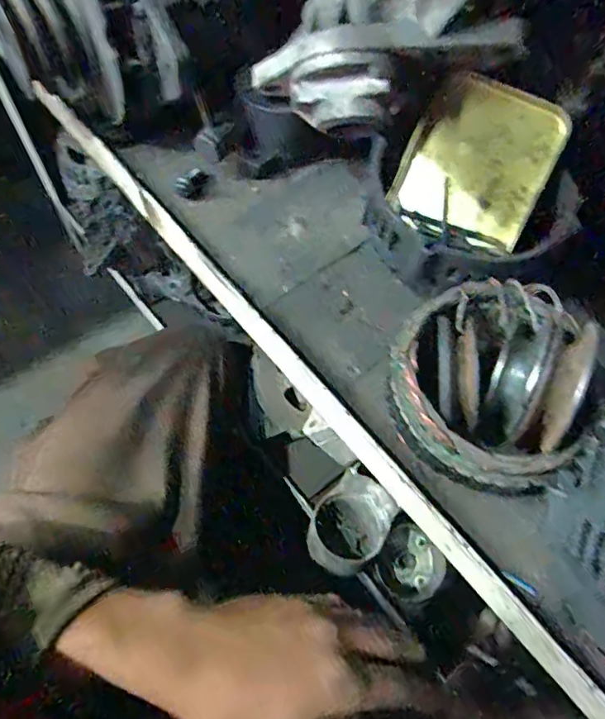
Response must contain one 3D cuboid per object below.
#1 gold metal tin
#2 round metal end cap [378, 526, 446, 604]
[{"bbox_3d":[0.127,-0.140,0.376,0.099,0.019,0.109,23,106,-2],"label":"gold metal tin"},{"bbox_3d":[0.126,0.243,0.615,0.071,0.023,0.077,1,62,-1],"label":"round metal end cap"}]

